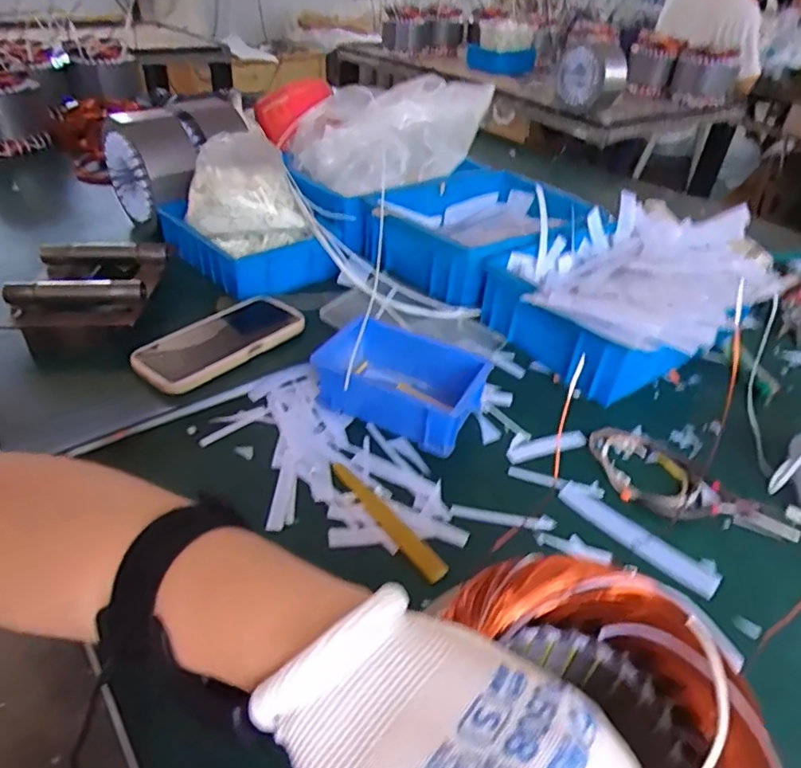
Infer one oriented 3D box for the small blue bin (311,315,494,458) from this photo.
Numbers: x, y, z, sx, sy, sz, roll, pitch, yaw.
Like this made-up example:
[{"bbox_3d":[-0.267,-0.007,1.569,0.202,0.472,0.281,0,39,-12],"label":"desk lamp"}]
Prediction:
[{"bbox_3d":[0.005,-0.005,0.540,0.143,0.056,0.099,24,41,21],"label":"small blue bin"}]

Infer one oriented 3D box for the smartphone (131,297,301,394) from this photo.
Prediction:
[{"bbox_3d":[-0.182,-0.045,0.588,0.080,0.017,0.163,30,43,27],"label":"smartphone"}]

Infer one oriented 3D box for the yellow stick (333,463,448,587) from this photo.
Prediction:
[{"bbox_3d":[-0.012,0.104,0.451,0.019,0.008,0.127,-25,47,-34],"label":"yellow stick"}]

